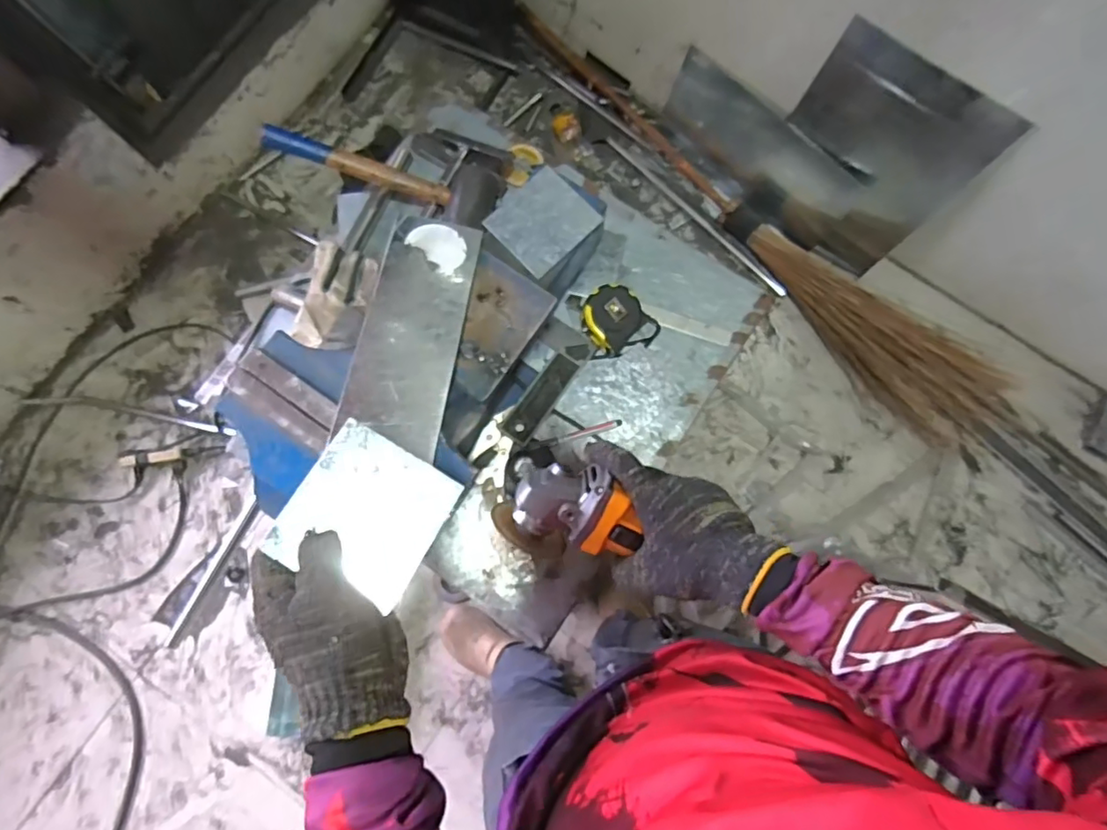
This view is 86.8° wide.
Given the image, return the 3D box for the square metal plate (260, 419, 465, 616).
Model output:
[{"bbox_3d":[-0.135,0.071,0.429,0.102,0.009,0.103,31,78,-7],"label":"square metal plate"}]

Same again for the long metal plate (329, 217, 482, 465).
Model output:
[{"bbox_3d":[-0.148,-0.096,0.623,0.099,0.011,0.278,10,67,-5],"label":"long metal plate"}]

